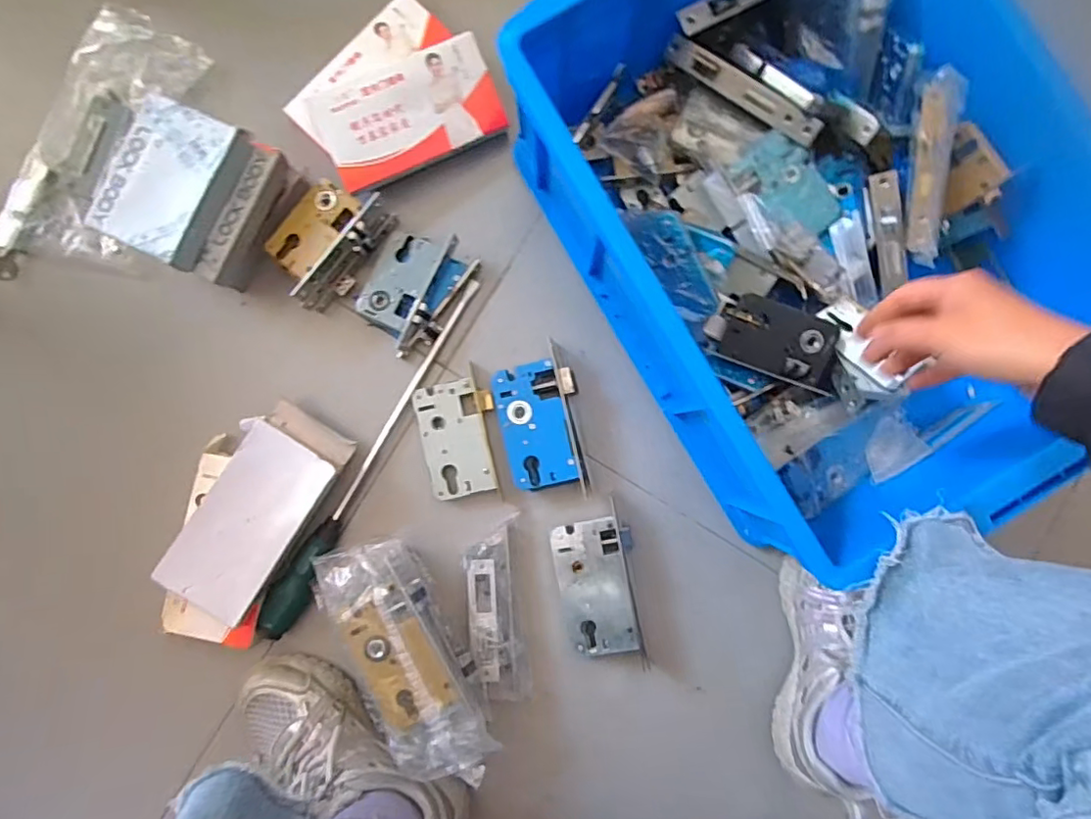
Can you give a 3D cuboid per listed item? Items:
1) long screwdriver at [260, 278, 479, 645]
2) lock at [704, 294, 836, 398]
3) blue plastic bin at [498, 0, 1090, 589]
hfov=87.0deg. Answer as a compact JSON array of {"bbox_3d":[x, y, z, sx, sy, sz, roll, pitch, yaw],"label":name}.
[{"bbox_3d":[-0.167,0.044,0.561,0.028,0.039,0.387,30,88,2],"label":"long screwdriver"},{"bbox_3d":[0.209,-0.065,0.521,0.115,0.020,0.065,20,87,1],"label":"lock"},{"bbox_3d":[0.225,-0.159,0.506,0.346,0.176,0.480,-29,87,-1],"label":"blue plastic bin"}]

